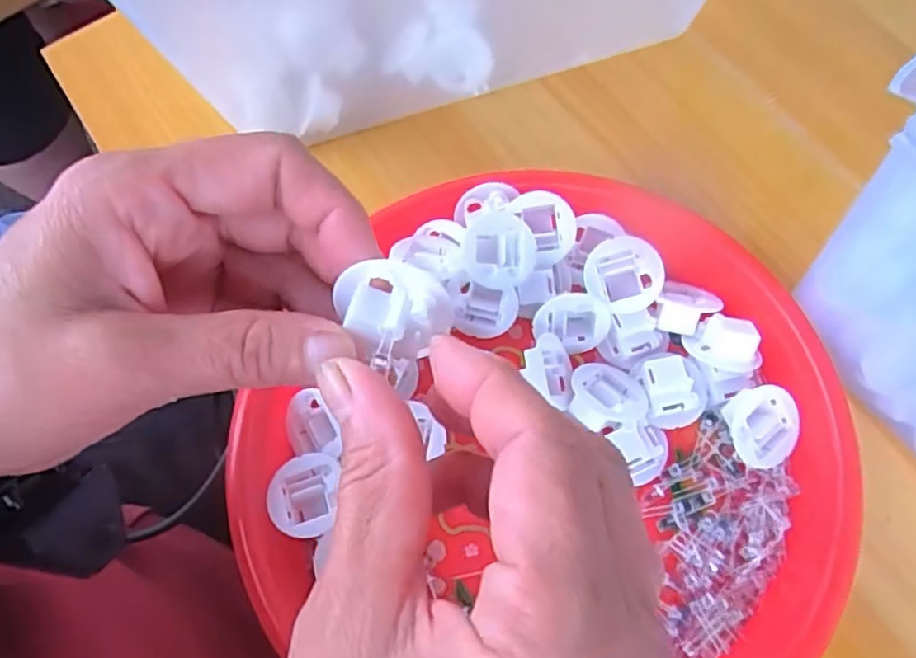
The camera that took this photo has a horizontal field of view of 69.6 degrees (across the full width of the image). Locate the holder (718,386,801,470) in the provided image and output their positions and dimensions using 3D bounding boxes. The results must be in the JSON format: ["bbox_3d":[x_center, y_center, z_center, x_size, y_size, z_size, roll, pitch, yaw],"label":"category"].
[{"bbox_3d":[0.124,0.039,0.271,0.030,0.011,0.032,-18,94,-13],"label":"holder"}]

